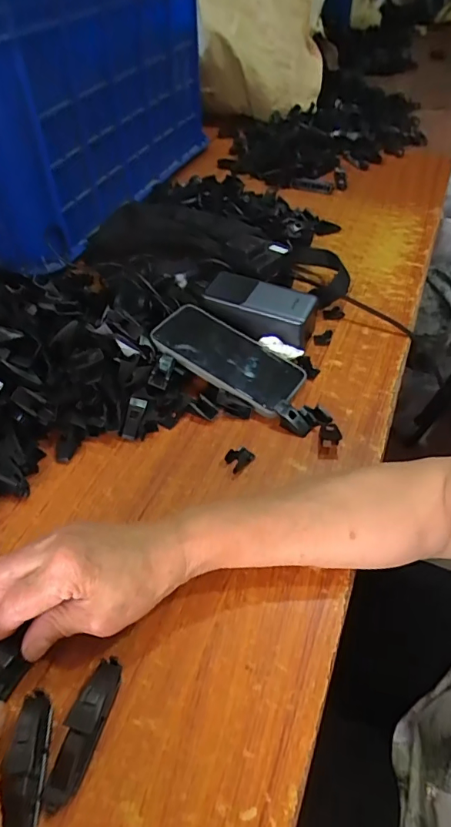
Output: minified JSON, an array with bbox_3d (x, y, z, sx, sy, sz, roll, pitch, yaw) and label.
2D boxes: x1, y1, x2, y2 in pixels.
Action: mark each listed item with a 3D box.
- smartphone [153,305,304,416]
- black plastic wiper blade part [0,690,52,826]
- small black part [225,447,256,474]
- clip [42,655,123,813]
[{"bbox_3d":[0.003,-0.061,0.512,0.160,0.009,0.082,31,52,8],"label":"smartphone"},{"bbox_3d":[-0.116,0.206,0.277,0.017,0.025,0.080,-5,48,-4],"label":"black plastic wiper blade part"},{"bbox_3d":[0.012,0.041,0.442,0.026,0.007,0.021,-37,57,-28],"label":"small black part"},{"bbox_3d":[-0.085,0.192,0.292,0.019,0.023,0.080,12,49,11],"label":"clip"}]

